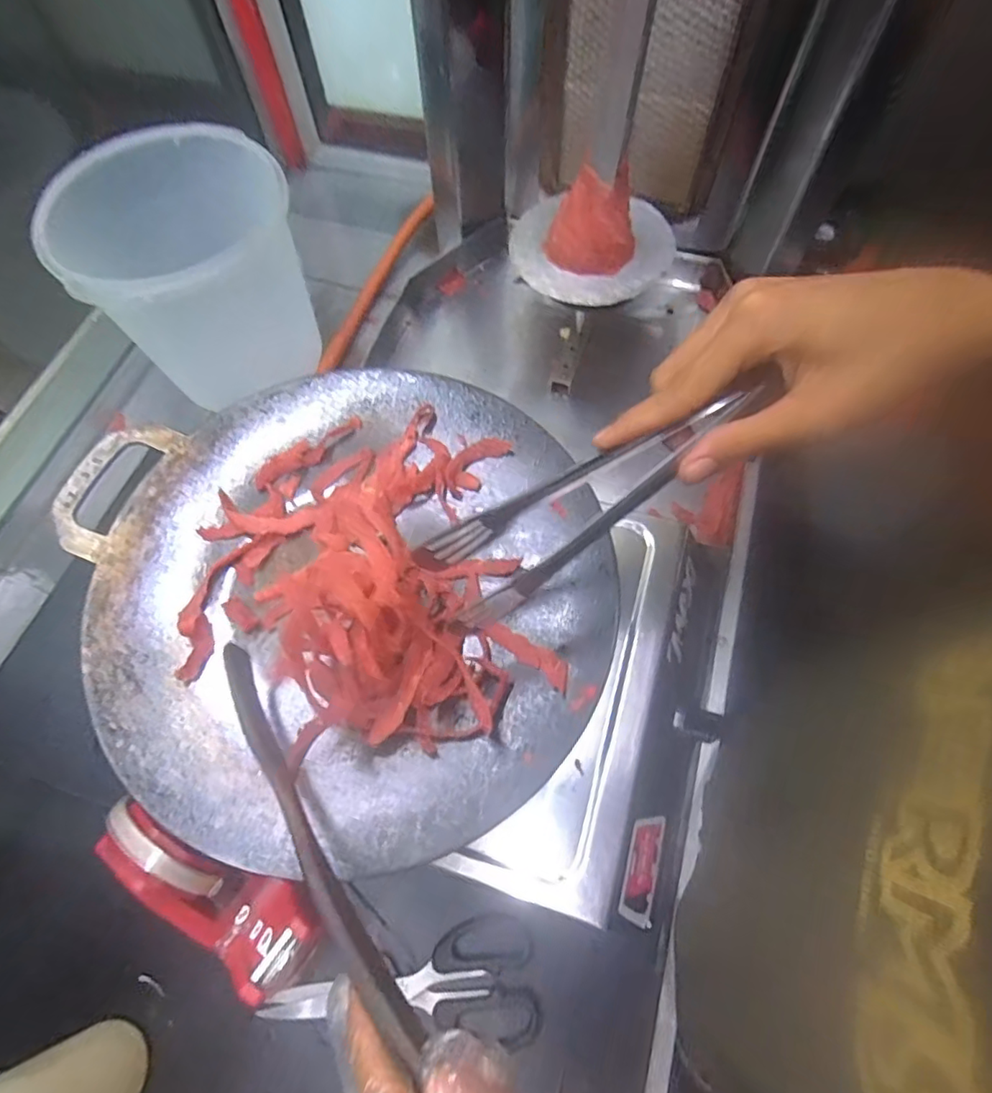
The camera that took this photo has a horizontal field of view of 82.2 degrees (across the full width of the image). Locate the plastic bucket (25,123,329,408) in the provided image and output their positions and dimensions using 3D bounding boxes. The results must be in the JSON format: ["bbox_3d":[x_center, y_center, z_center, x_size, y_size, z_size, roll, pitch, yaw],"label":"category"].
[{"bbox_3d":[-0.307,-0.276,0.589,0.201,0.182,0.201,0,65,1],"label":"plastic bucket"}]

